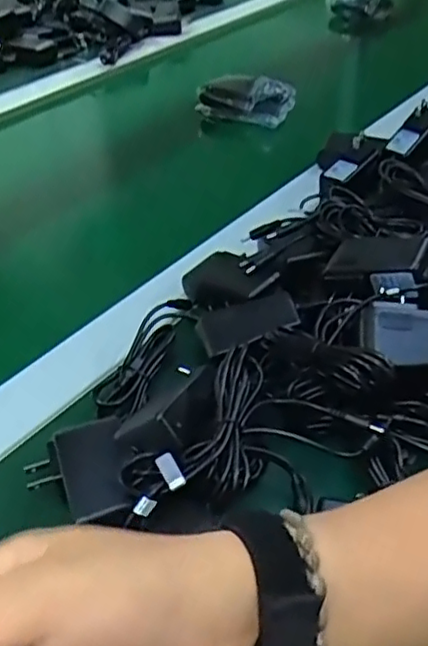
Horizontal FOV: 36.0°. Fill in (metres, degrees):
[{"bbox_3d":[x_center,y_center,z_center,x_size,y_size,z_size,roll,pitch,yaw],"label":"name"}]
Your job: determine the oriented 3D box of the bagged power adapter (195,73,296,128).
[{"bbox_3d":[0.036,-0.281,0.830,0.124,0.044,0.054,11,42,14],"label":"bagged power adapter"}]

